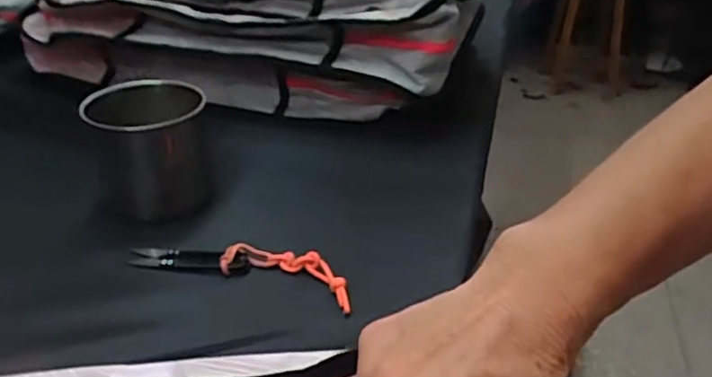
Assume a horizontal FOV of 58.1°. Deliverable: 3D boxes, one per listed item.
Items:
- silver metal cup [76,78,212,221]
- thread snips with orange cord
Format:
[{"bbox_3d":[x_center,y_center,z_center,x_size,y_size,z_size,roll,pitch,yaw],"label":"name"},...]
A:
[{"bbox_3d":[-0.184,-0.037,0.580,0.098,0.098,0.095,0,31,0],"label":"silver metal cup"},{"bbox_3d":[-0.086,0.061,0.495,0.181,0.021,0.036,10,32,15],"label":"thread snips with orange cord"}]

